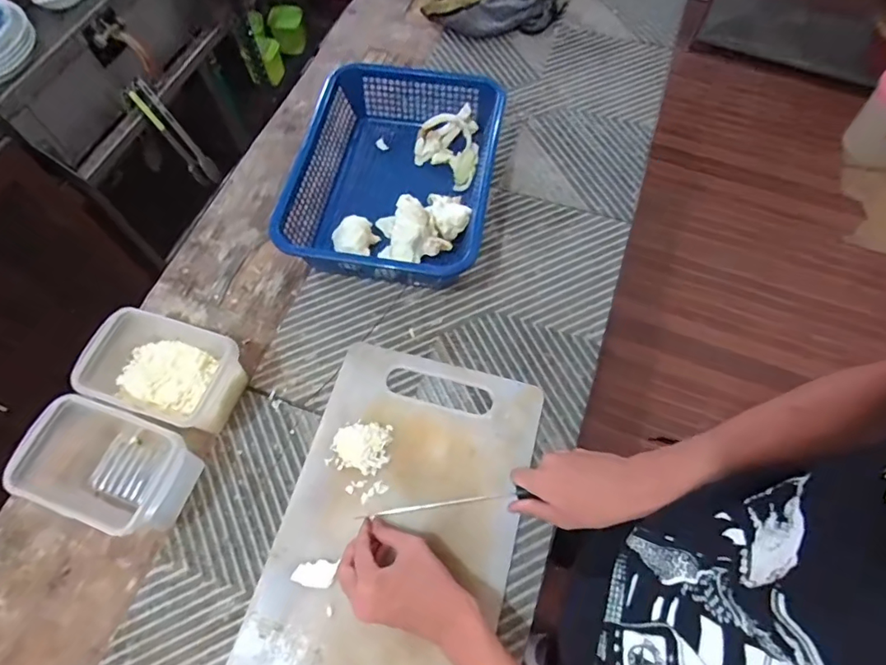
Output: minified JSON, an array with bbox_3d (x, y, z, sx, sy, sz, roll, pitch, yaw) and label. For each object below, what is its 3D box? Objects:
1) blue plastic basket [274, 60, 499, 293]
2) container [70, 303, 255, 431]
[{"bbox_3d":[-0.060,-0.210,0.708,0.246,0.098,0.316,9,65,6],"label":"blue plastic basket"},{"bbox_3d":[-0.314,0.049,0.591,0.142,0.099,0.103,16,66,9],"label":"container"}]

